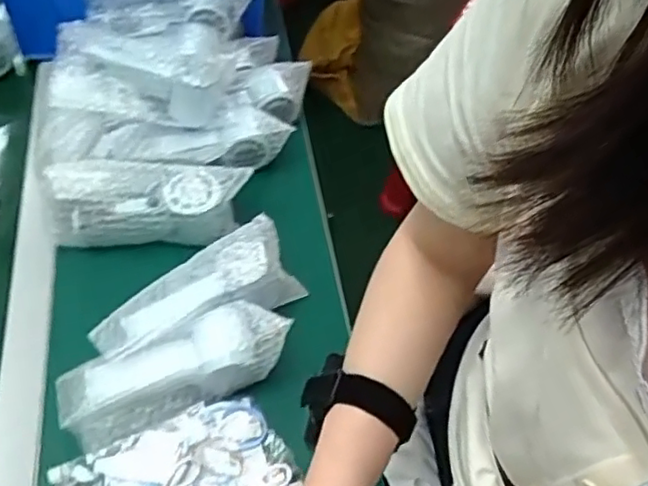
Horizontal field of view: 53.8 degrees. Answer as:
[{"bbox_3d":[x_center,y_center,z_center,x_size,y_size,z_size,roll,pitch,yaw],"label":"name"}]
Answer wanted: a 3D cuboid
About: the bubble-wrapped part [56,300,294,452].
[{"bbox_3d":[-0.135,0.115,0.584,0.198,0.064,0.071,-23,59,-6],"label":"bubble-wrapped part"}]

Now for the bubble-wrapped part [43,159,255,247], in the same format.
[{"bbox_3d":[-0.188,-0.045,0.688,0.209,0.070,0.071,-5,55,-9],"label":"bubble-wrapped part"}]

